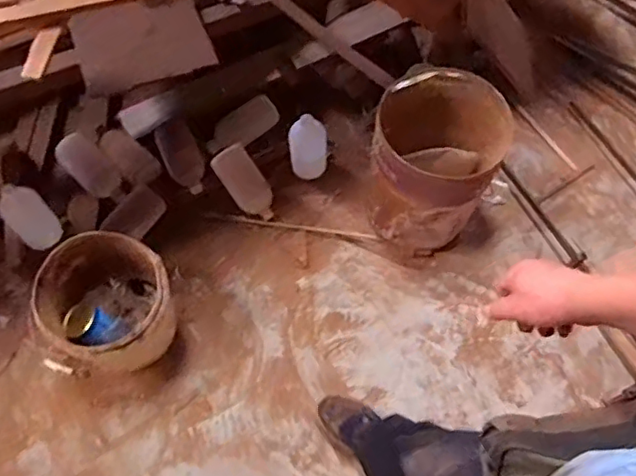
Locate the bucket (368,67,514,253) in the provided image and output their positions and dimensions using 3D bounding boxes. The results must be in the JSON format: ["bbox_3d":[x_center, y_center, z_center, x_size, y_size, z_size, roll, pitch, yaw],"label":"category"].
[{"bbox_3d":[0.263,-0.176,1.431,0.277,0.356,0.292,1,65,-1],"label":"bucket"}]

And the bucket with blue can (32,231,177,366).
[{"bbox_3d":[-0.472,0.143,1.308,0.292,0.230,0.247,23,66,9],"label":"bucket with blue can"}]

